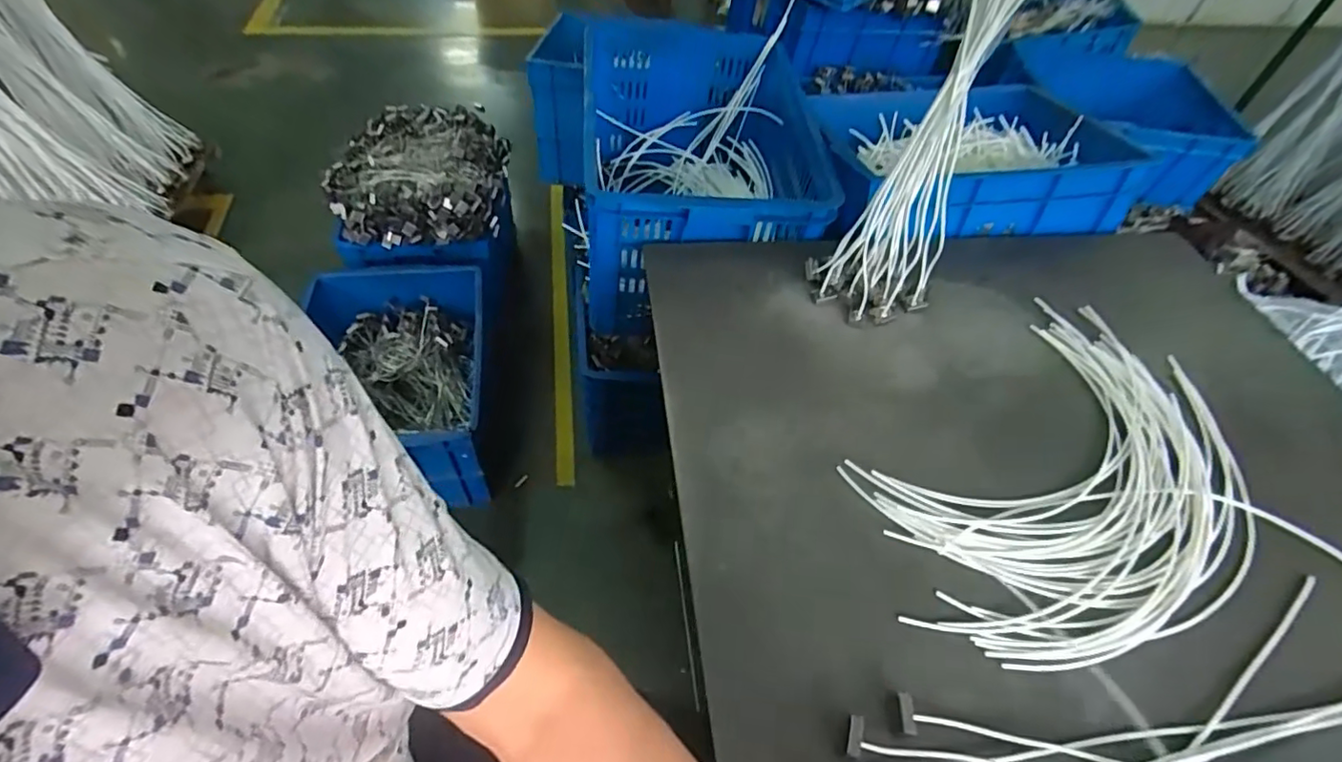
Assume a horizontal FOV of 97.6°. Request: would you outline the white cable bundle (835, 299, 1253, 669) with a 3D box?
[{"bbox_3d":[0.476,0.112,0.703,0.516,0.020,0.341,-26,56,-20],"label":"white cable bundle"}]

